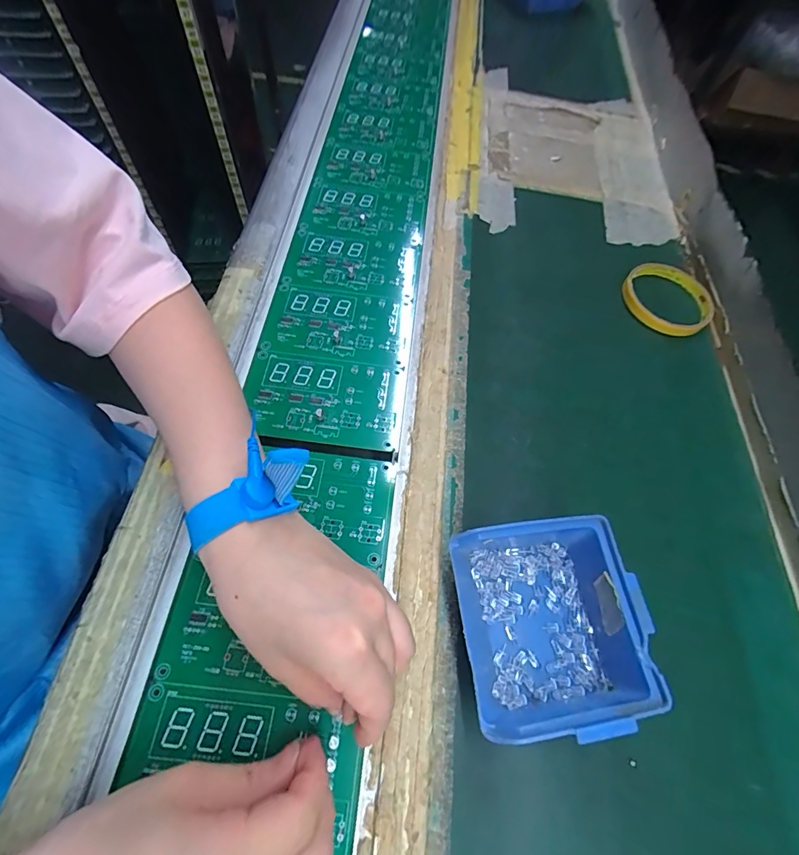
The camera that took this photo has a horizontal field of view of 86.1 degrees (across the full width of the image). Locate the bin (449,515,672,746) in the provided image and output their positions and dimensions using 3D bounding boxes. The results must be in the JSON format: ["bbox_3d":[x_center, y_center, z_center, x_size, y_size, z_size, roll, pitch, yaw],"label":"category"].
[{"bbox_3d":[0.085,0.112,0.247,0.095,0.051,0.102,-6,62,-7],"label":"bin"}]

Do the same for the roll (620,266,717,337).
[{"bbox_3d":[0.260,-0.124,0.413,0.082,0.015,0.082,2,61,-3],"label":"roll"}]

